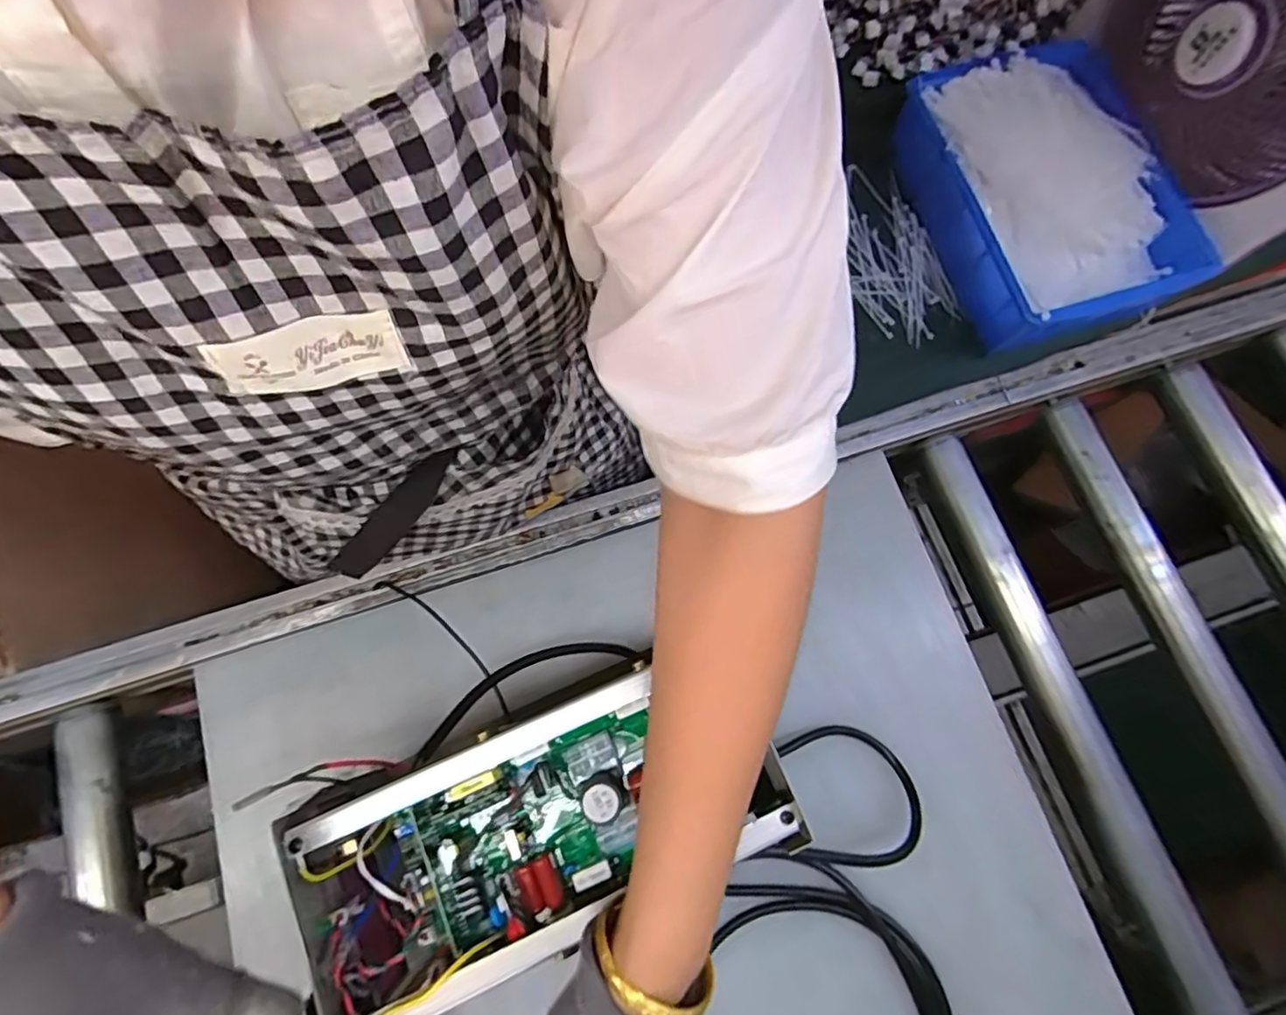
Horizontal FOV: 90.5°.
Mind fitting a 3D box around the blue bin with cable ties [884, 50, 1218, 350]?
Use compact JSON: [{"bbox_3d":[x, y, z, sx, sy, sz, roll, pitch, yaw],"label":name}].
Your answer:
[{"bbox_3d":[0.402,-0.316,0.651,0.205,0.091,0.285,-19,74,-4],"label":"blue bin with cable ties"}]

